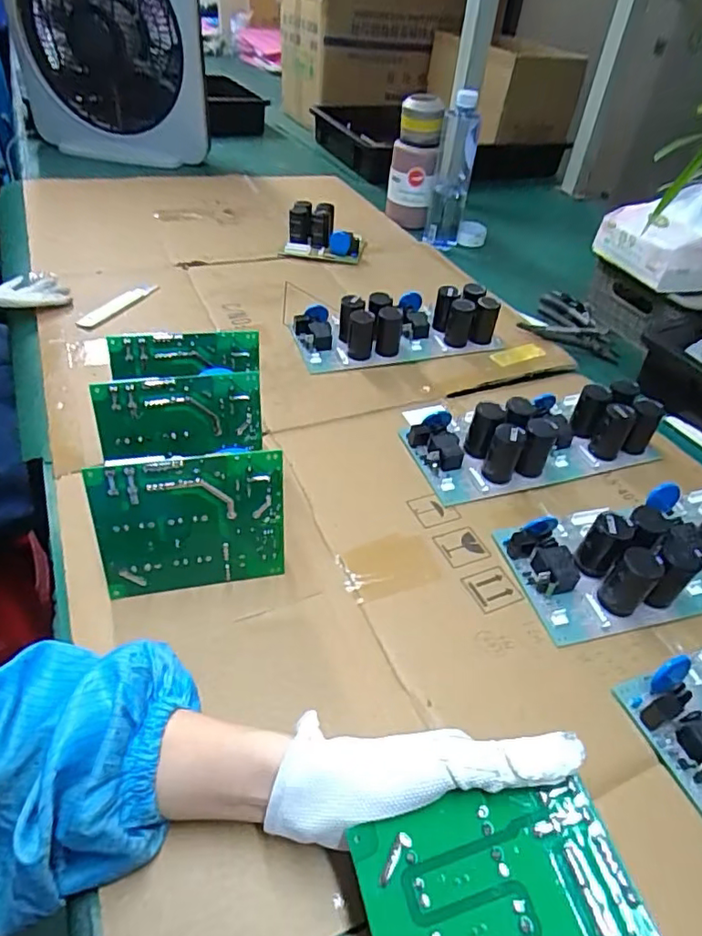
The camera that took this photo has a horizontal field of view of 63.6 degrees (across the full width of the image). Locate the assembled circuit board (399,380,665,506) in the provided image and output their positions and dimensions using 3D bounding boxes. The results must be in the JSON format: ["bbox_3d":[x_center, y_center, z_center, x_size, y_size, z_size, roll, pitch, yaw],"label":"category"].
[{"bbox_3d":[0.185,-0.053,0.584,0.257,0.057,0.144,-9,45,-17],"label":"assembled circuit board"}]

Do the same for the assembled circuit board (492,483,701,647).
[{"bbox_3d":[0.258,0.061,0.468,0.248,0.056,0.110,-8,45,-16],"label":"assembled circuit board"}]

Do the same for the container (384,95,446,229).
[{"bbox_3d":[0.109,-0.537,1.004,0.078,0.190,0.086,8,42,1],"label":"container"}]

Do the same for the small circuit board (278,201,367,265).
[{"bbox_3d":[-0.041,-0.364,0.892,0.128,0.059,0.088,6,42,-1],"label":"small circuit board"}]

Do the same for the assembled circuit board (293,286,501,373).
[{"bbox_3d":[0.059,-0.184,0.707,0.253,0.063,0.112,-9,45,-16],"label":"assembled circuit board"}]

